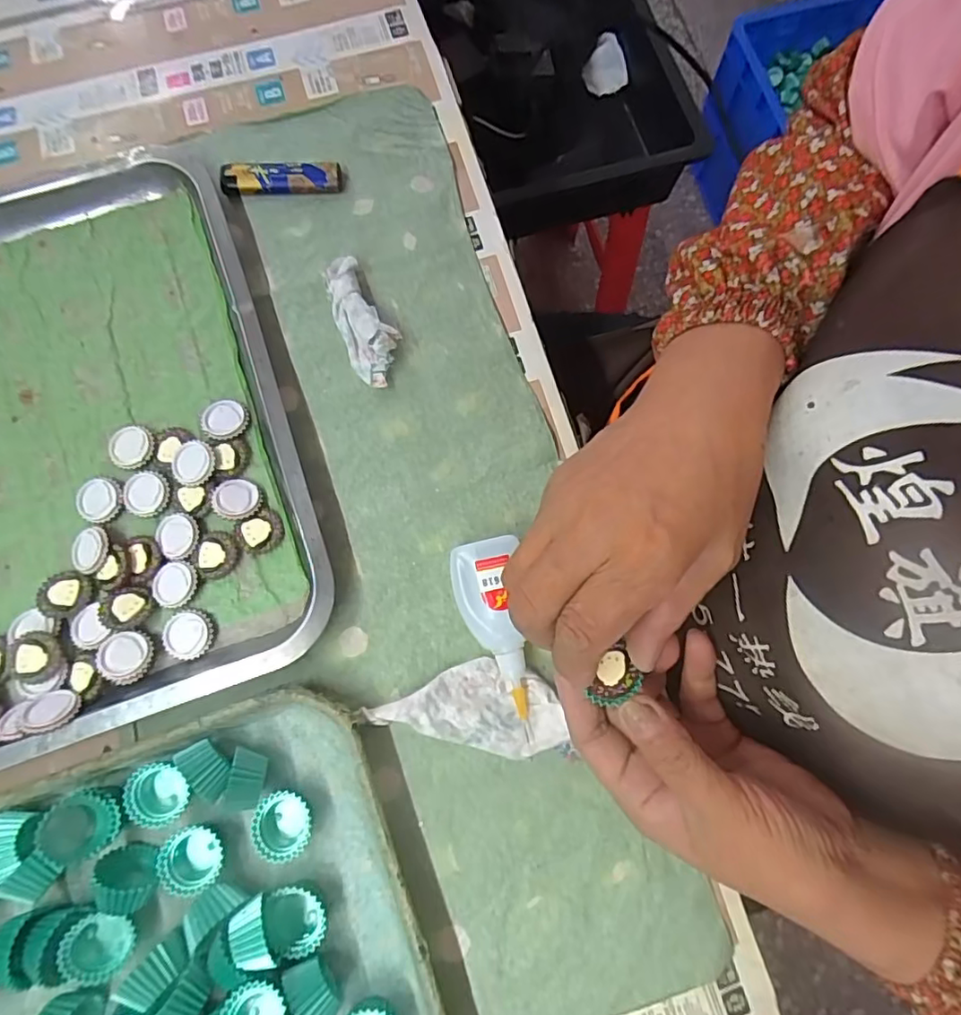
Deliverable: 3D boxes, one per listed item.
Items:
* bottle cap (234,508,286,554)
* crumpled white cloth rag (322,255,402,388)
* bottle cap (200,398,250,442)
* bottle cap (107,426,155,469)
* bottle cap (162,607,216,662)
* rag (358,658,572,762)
[{"bbox_3d":[-0.132,0.015,0.340,0.027,0.004,0.024,-32,81,-7],"label":"bottle cap"},{"bbox_3d":[-0.077,-0.124,0.368,0.033,0.020,0.092,-21,79,-5],"label":"crumpled white cloth rag"},{"bbox_3d":[-0.160,-0.055,0.354,0.029,0.008,0.028,0,78,-1],"label":"bottle cap"},{"bbox_3d":[-0.216,-0.038,0.348,0.030,0.008,0.026,13,78,2],"label":"bottle cap"},{"bbox_3d":[-0.170,0.074,0.328,0.027,0.005,0.028,0,78,-1],"label":"bottle cap"},{"bbox_3d":[-0.004,0.111,0.323,0.106,0.013,0.048,15,78,2],"label":"rag"}]

